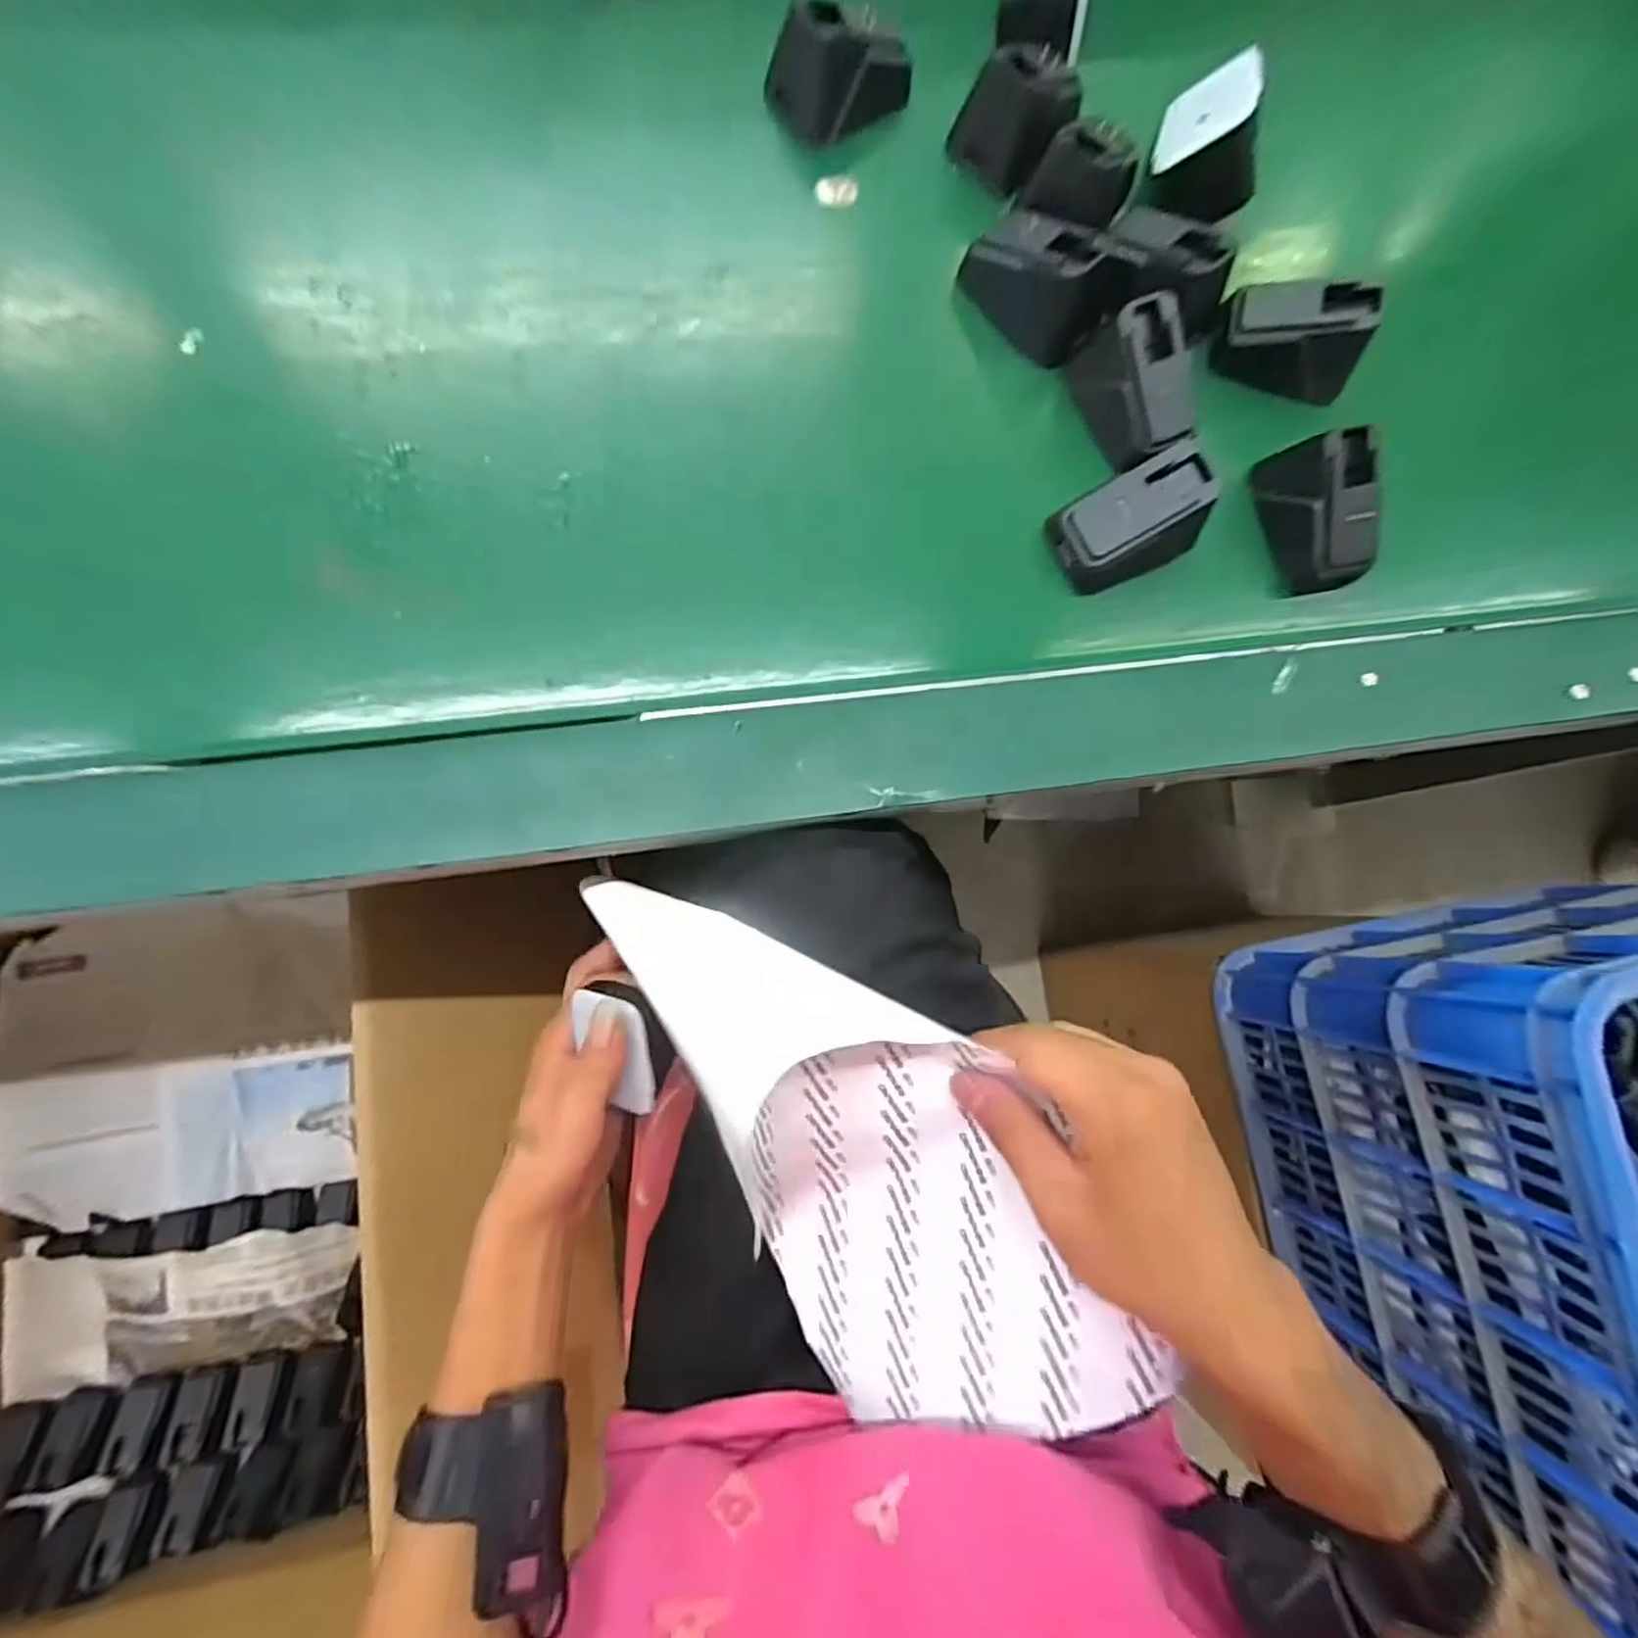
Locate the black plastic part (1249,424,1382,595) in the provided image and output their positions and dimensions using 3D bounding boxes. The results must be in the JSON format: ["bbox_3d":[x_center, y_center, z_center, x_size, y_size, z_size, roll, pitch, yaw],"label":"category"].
[{"bbox_3d":[0.236,-0.143,0.336,0.033,0.035,0.067,-13,84,-6],"label":"black plastic part"}]

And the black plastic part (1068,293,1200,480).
[{"bbox_3d":[0.152,-0.205,0.342,0.031,0.045,0.064,-28,85,-8],"label":"black plastic part"}]

